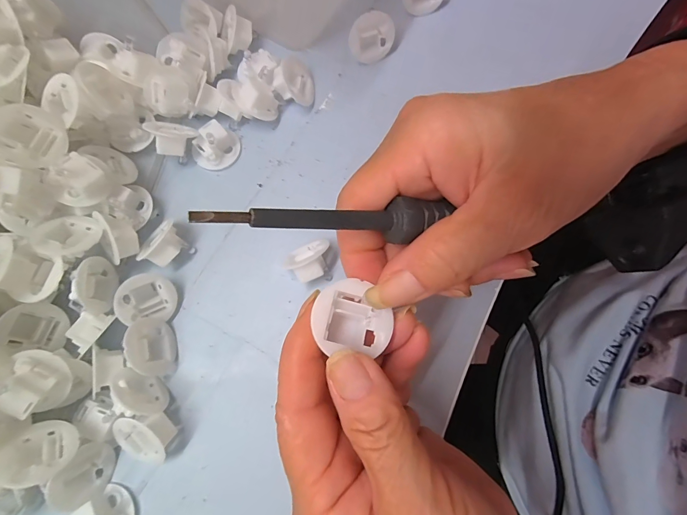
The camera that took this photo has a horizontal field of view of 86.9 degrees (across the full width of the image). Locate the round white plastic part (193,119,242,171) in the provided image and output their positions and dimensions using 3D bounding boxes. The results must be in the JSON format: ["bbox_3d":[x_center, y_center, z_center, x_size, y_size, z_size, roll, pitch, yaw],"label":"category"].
[{"bbox_3d":[-0.087,-0.075,0.247,0.026,0.014,0.032,44,83,9],"label":"round white plastic part"}]

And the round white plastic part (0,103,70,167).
[{"bbox_3d":[-0.174,-0.066,0.202,0.032,0.018,0.031,-6,93,-42],"label":"round white plastic part"}]

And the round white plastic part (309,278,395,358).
[{"bbox_3d":[0.004,0.023,0.144,0.030,0.009,0.027,9,79,3],"label":"round white plastic part"}]

